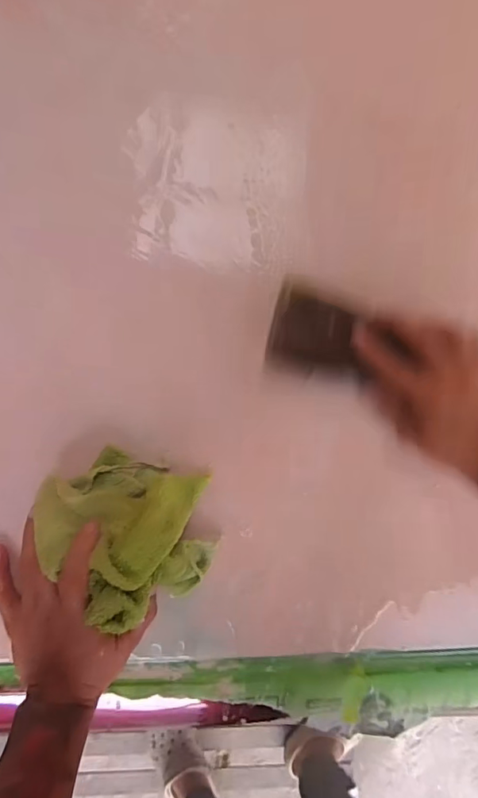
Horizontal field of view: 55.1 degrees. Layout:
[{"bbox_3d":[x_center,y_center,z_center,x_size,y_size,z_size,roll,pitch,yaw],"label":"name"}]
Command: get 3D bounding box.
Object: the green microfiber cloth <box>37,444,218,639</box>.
[{"bbox_3d":[-0.088,0.109,0.358,0.140,0.064,0.115,19,85,-4],"label":"green microfiber cloth"}]

